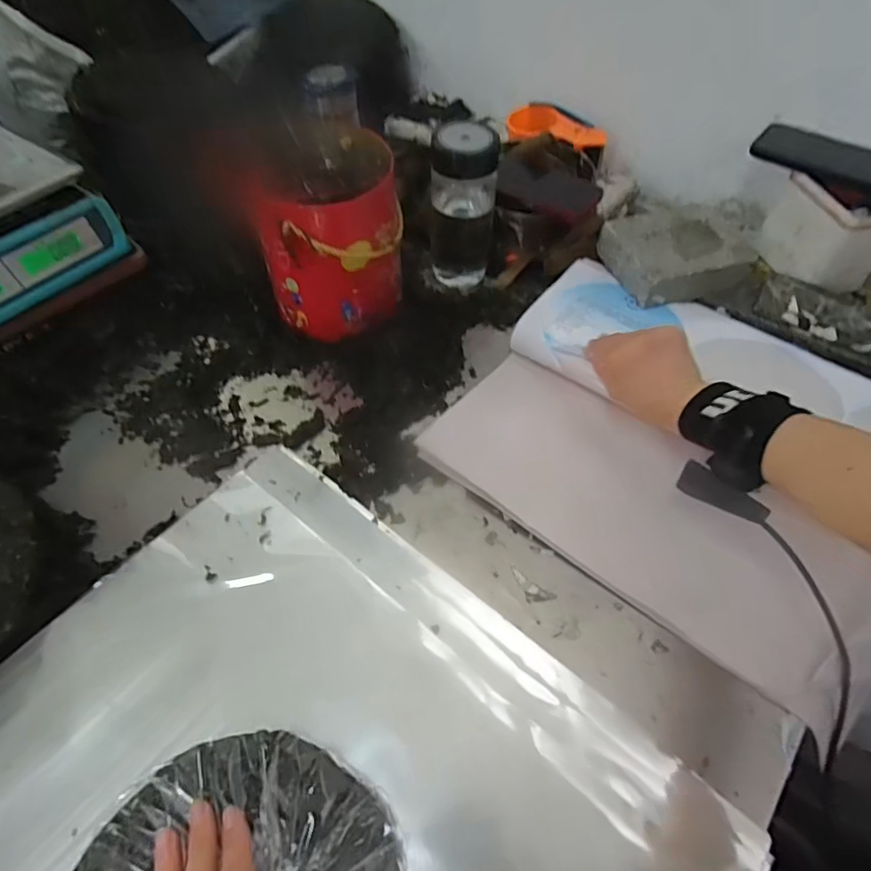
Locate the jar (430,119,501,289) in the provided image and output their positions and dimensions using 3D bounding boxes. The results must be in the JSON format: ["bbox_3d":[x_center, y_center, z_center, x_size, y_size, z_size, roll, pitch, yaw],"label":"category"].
[{"bbox_3d":[0.035,-0.285,0.674,0.076,0.196,0.064,8,55,4],"label":"jar"}]

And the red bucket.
[{"bbox_3d":[-0.119,-0.232,0.633,0.156,0.187,0.167,-5,55,-5],"label":"red bucket"}]

